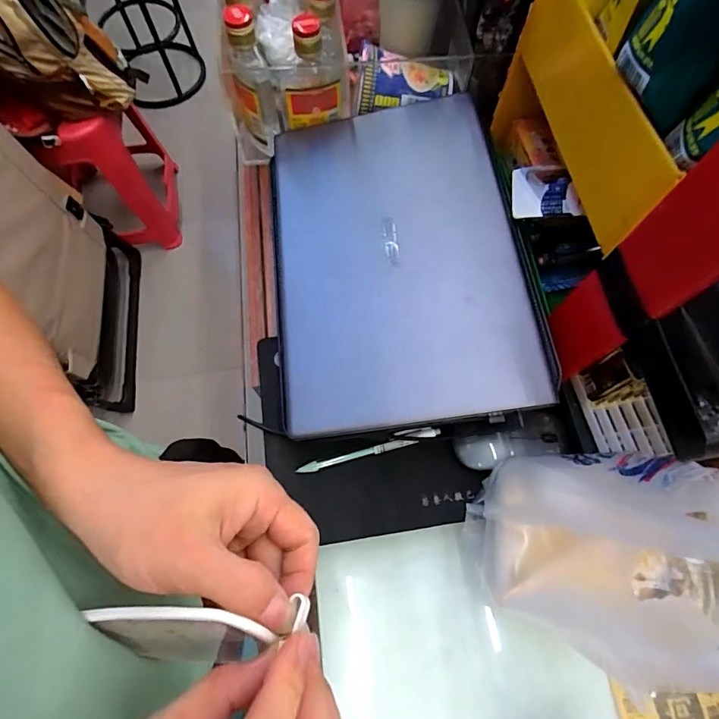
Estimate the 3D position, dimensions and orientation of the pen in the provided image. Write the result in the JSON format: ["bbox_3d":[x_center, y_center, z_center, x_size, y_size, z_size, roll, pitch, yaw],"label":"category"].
[{"bbox_3d":[0.009,0.084,0.418,0.136,0.010,0.013,-14,70,-6],"label":"pen"}]

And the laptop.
[{"bbox_3d":[0.030,-0.104,0.428,0.230,0.017,0.339,-11,70,8],"label":"laptop"}]

